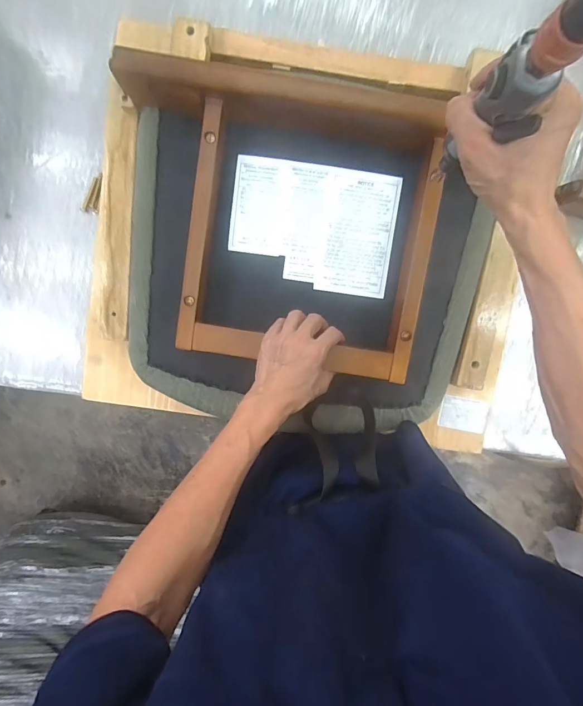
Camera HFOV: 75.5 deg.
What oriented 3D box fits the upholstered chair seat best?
[{"bbox_3d":[0.006,-0.091,0.487,0.437,0.068,0.362,6,97,-1],"label":"upholstered chair seat"}]

